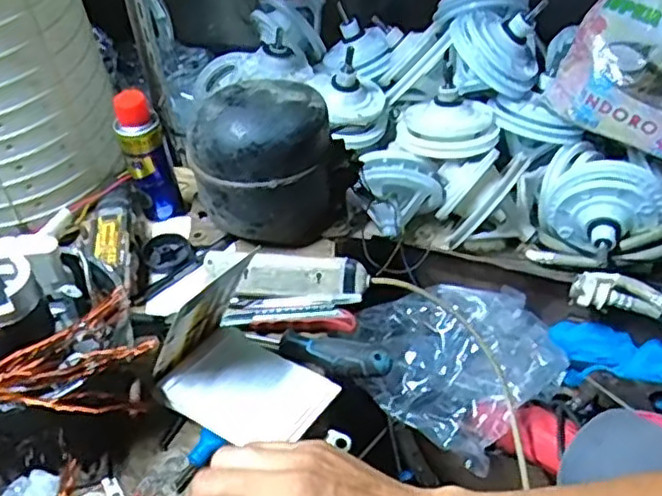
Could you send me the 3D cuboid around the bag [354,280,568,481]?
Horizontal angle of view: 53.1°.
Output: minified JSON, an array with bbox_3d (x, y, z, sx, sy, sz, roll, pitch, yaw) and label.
[{"bbox_3d":[0.154,0.135,0.820,0.210,0.090,0.239,32,54,30],"label":"bag"}]

